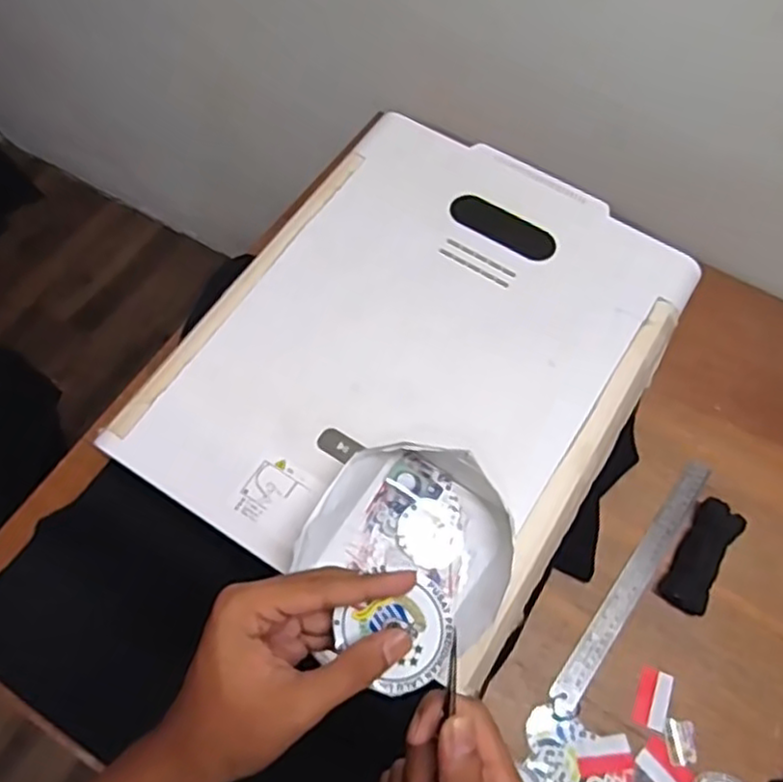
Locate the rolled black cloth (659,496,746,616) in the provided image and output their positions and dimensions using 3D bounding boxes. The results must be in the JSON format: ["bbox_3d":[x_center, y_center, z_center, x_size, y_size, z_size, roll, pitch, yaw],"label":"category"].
[{"bbox_3d":[0.339,0.181,0.739,0.047,0.032,0.125,31,67,11],"label":"rolled black cloth"}]

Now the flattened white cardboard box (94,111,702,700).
[{"bbox_3d":[0.034,-0.044,0.671,0.396,0.033,0.494,30,67,11],"label":"flattened white cardboard box"}]

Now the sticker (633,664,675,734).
[{"bbox_3d":[0.268,0.313,0.690,0.033,0.004,0.057,21,64,10],"label":"sticker"}]

